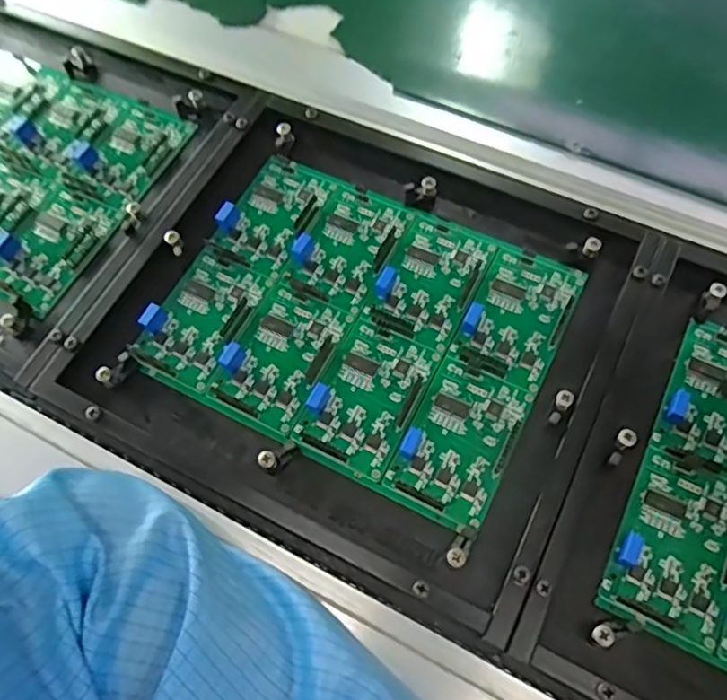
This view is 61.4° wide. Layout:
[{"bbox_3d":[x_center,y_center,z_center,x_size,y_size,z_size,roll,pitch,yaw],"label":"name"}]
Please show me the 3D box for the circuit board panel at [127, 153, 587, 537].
[{"bbox_3d":[-0.003,-0.017,0.328,0.195,0.013,0.150,24,66,14],"label":"circuit board panel"}]

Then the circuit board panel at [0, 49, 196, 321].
[{"bbox_3d":[-0.234,-0.123,0.389,0.201,0.019,0.154,22,68,15],"label":"circuit board panel"}]

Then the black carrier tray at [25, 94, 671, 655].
[{"bbox_3d":[-0.002,-0.017,0.326,0.252,0.025,0.228,24,66,14],"label":"black carrier tray"}]

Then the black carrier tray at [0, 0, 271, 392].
[{"bbox_3d":[-0.232,-0.125,0.388,0.262,0.027,0.233,24,68,15],"label":"black carrier tray"}]

